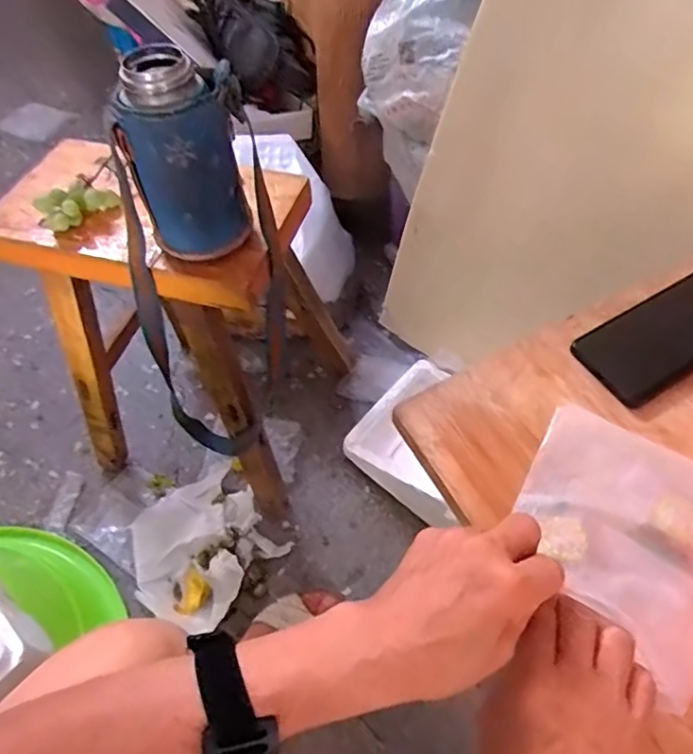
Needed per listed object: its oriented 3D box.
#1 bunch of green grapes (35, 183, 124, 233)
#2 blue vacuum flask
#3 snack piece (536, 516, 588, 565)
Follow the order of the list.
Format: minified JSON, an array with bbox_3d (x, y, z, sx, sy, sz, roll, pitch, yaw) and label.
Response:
[{"bbox_3d":[-0.287,-0.187,0.609,0.034,0.037,0.085,29,42,19],"label":"bunch of green grapes"},{"bbox_3d":[-0.146,-0.192,0.504,0.093,0.152,0.080,-15,58,-9],"label":"blue vacuum flask"},{"bbox_3d":[0.150,0.111,0.387,0.028,0.006,0.034,9,57,7],"label":"snack piece"}]

